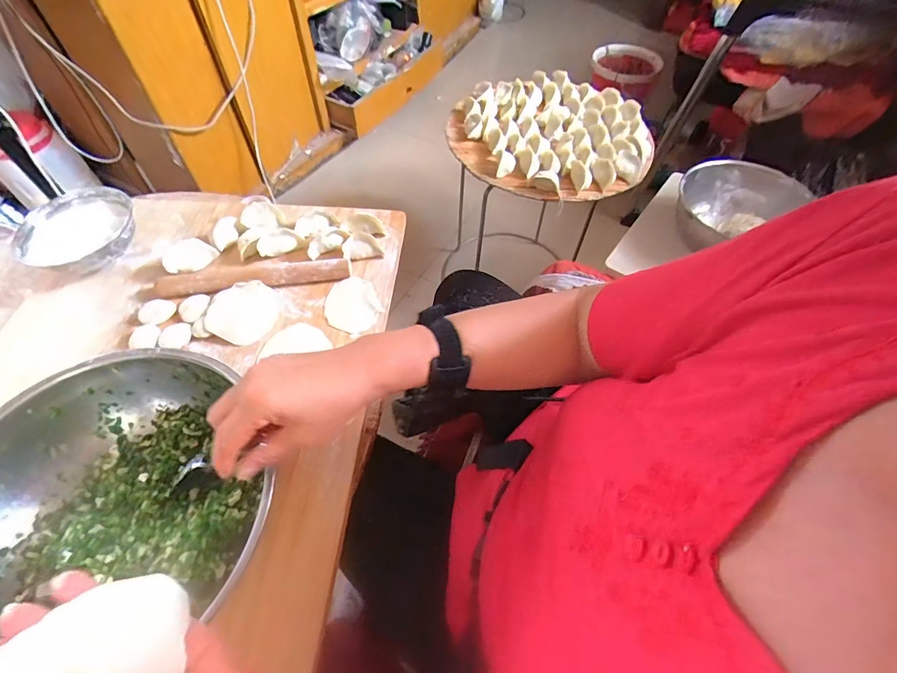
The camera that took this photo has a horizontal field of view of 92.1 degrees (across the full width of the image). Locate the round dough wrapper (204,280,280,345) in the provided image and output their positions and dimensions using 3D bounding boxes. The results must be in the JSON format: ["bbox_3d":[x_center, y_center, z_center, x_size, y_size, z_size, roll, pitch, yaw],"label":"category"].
[{"bbox_3d":[-0.258,-0.032,0.547,0.077,0.004,0.084,24,63,-4],"label":"round dough wrapper"}]

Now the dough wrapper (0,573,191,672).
[{"bbox_3d":[-0.187,0.173,0.229,0.085,0.008,0.067,-17,76,-39],"label":"dough wrapper"}]

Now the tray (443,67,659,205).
[{"bbox_3d":[0.203,-0.412,0.871,0.386,0.044,0.363,-16,58,-12],"label":"tray"}]

